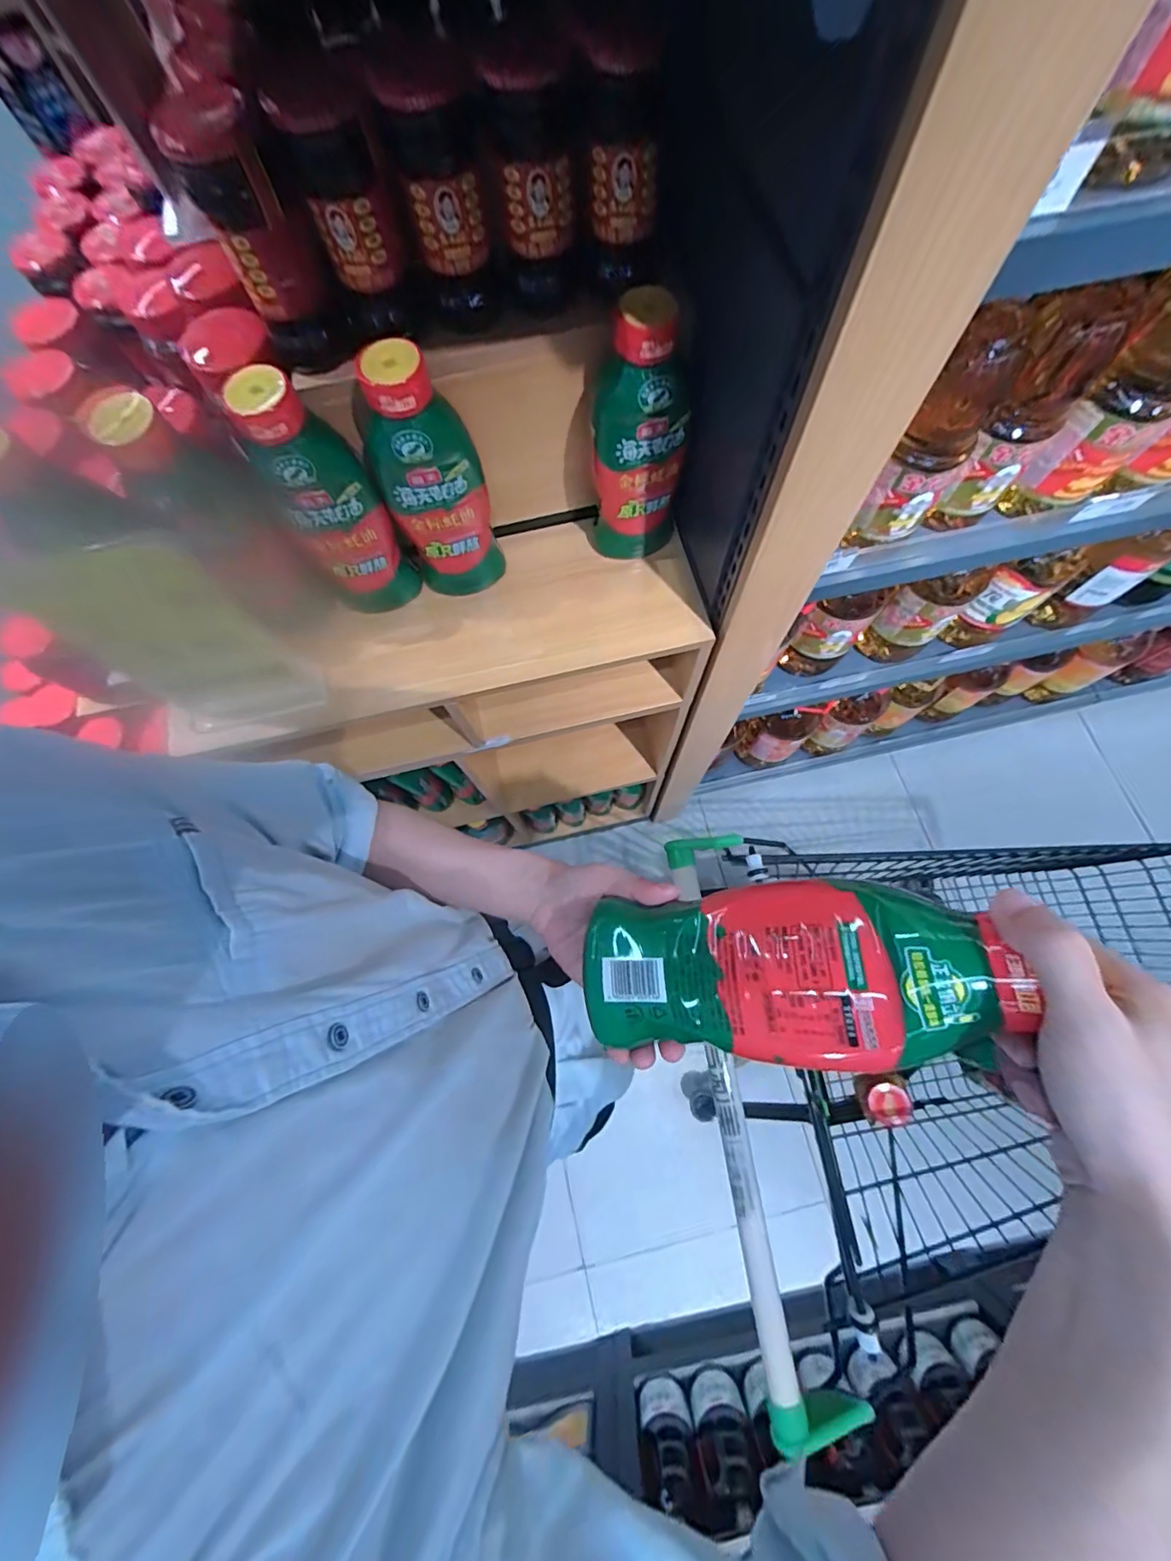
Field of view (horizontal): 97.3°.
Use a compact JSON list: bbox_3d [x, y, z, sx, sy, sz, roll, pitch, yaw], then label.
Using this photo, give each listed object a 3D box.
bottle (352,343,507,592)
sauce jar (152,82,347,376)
[{"bbox_3d":[-0.147,-0.284,0.501,0.096,0.240,0.070,-13,73,-2],"label":"bottle"},{"bbox_3d":[-0.229,-0.387,0.376,0.065,0.135,0.054,-20,73,-4],"label":"sauce jar"}]

